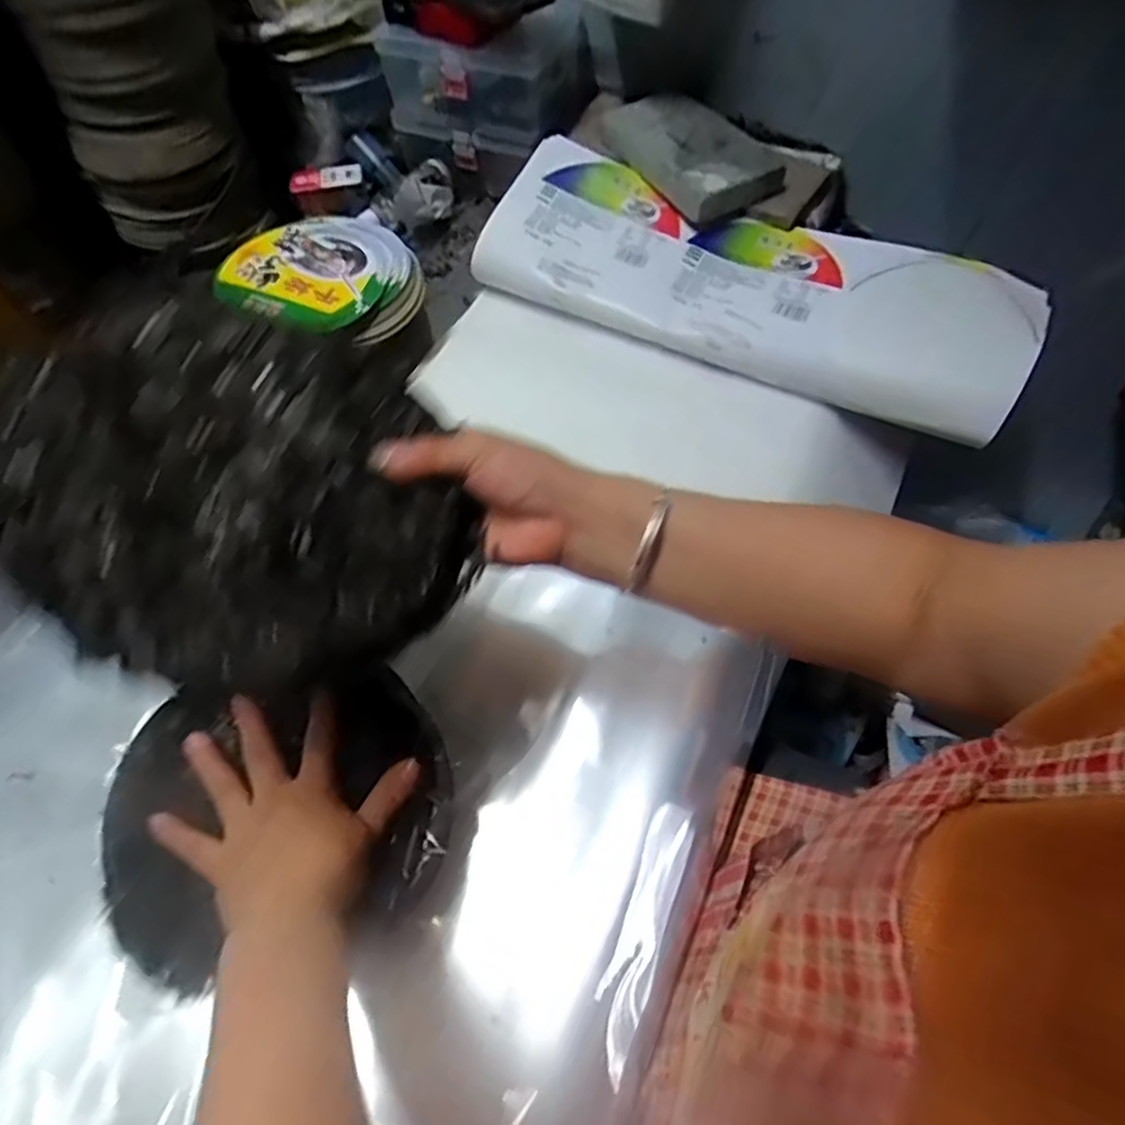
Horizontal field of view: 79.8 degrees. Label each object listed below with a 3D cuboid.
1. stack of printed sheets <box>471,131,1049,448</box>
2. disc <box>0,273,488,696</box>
[{"bbox_3d":[0.162,-0.251,0.610,0.477,0.034,0.151,26,90,13],"label":"stack of printed sheets"},{"bbox_3d":[-0.142,-0.036,0.312,0.207,0.018,0.189,12,58,-20],"label":"disc"}]

